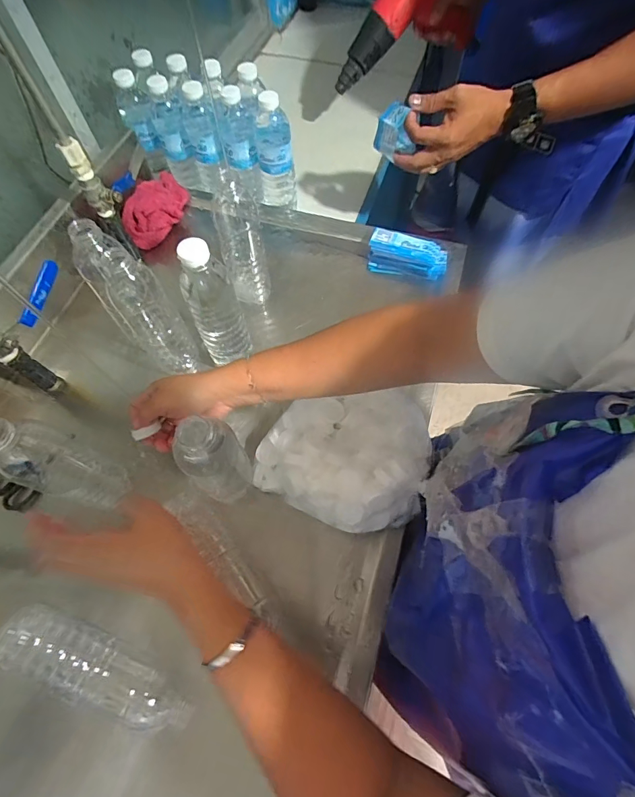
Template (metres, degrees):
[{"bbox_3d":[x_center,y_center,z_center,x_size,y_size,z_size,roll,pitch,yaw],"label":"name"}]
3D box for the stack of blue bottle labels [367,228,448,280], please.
[{"bbox_3d":[0.149,-0.233,0.641,0.128,0.044,0.063,14,66,8],"label":"stack of blue bottle labels"}]

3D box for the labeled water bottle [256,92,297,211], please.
[{"bbox_3d":[-0.073,-0.413,0.653,0.059,0.170,0.070,-5,65,-1],"label":"labeled water bottle"}]

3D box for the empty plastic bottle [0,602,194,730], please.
[{"bbox_3d":[-0.224,0.279,0.403,0.203,0.059,0.053,17,67,9],"label":"empty plastic bottle"}]

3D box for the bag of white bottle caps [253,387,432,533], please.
[{"bbox_3d":[0.027,0.066,0.457,0.203,0.071,0.161,-2,65,1],"label":"bag of white bottle caps"}]

